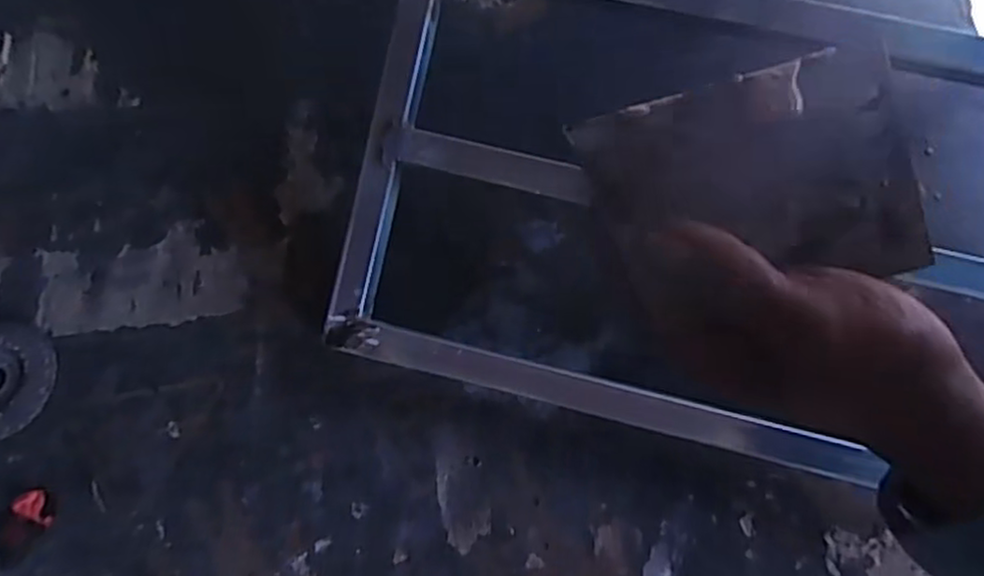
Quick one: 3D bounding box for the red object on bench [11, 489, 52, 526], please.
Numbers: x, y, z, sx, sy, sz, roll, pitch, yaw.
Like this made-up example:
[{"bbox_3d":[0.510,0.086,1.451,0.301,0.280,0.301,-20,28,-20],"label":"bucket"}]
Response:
[{"bbox_3d":[-0.256,0.122,0.390,0.022,0.006,0.015,22,73,6],"label":"red object on bench"}]

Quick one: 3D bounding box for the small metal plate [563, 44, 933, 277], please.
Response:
[{"bbox_3d":[0.099,-0.040,0.263,0.119,0.008,0.083,-13,79,3],"label":"small metal plate"}]

